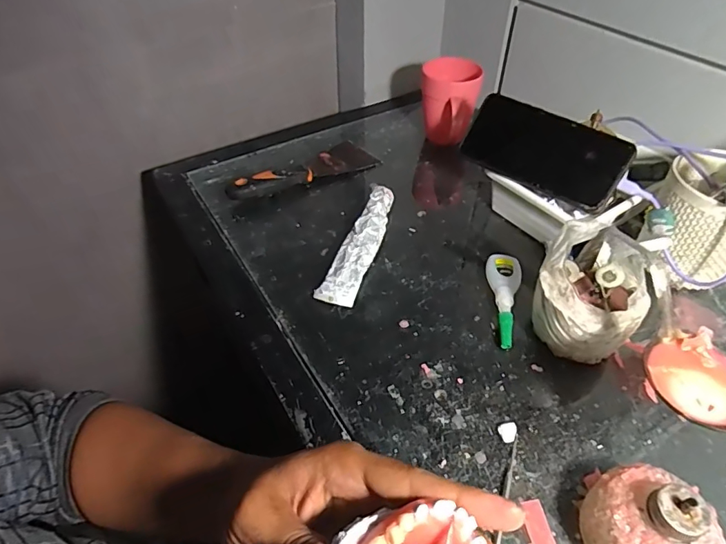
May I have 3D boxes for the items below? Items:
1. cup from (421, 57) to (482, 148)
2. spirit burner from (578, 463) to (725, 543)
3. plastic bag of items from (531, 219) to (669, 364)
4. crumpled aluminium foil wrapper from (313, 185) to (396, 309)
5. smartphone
[{"bbox_3d":[0.117,-0.218,0.650,0.077,0.105,0.098,4,46,5],"label":"cup"},{"bbox_3d":[0.179,0.162,0.297,0.064,0.073,0.071,-19,49,-17],"label":"spirit burner"},{"bbox_3d":[0.199,0.020,0.416,0.097,0.104,0.091,5,46,5],"label":"plastic bag of items"},{"bbox_3d":[-0.003,-0.033,0.521,0.039,0.033,0.166,13,47,13],"label":"crumpled aluminium foil wrapper"},{"bbox_3d":[0.190,-0.127,0.504,0.160,0.077,0.014,30,16,21],"label":"smartphone"}]

